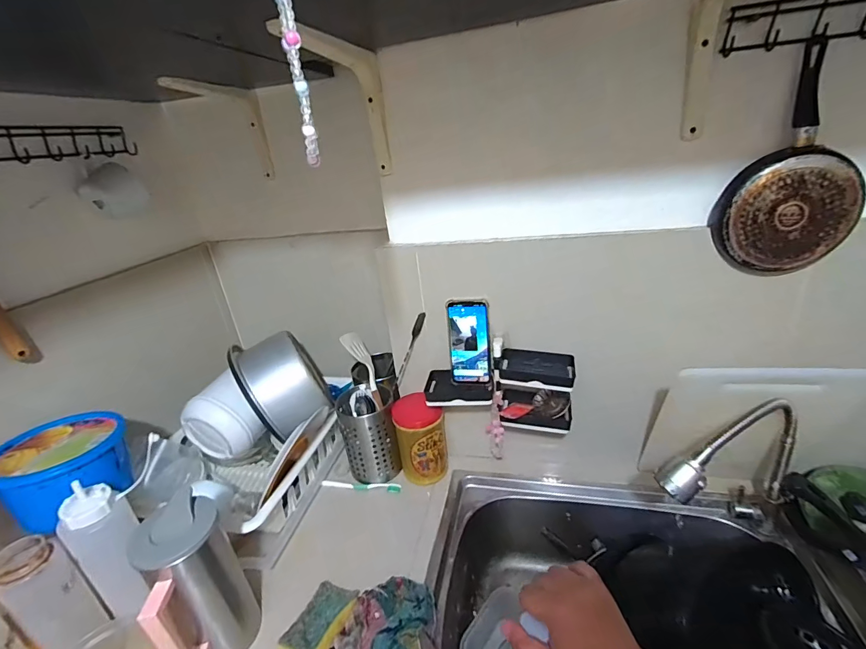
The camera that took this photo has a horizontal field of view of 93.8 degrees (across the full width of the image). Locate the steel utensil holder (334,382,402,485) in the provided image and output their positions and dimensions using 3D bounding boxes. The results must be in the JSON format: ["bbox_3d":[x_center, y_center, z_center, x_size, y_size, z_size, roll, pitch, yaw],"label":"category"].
[{"bbox_3d":[-0.134,0.233,0.863,0.107,0.167,0.120,-13,25,-14],"label":"steel utensil holder"}]

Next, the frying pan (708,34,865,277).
[{"bbox_3d":[0.477,-0.202,0.537,0.156,0.270,0.042,1,25,15],"label":"frying pan"}]

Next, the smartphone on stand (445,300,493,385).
[{"bbox_3d":[0.066,0.032,0.751,0.080,0.160,0.013,-1,13,19],"label":"smartphone on stand"}]

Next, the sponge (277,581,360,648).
[{"bbox_3d":[-0.164,0.431,0.590,0.066,0.020,0.107,5,26,24],"label":"sponge"}]

